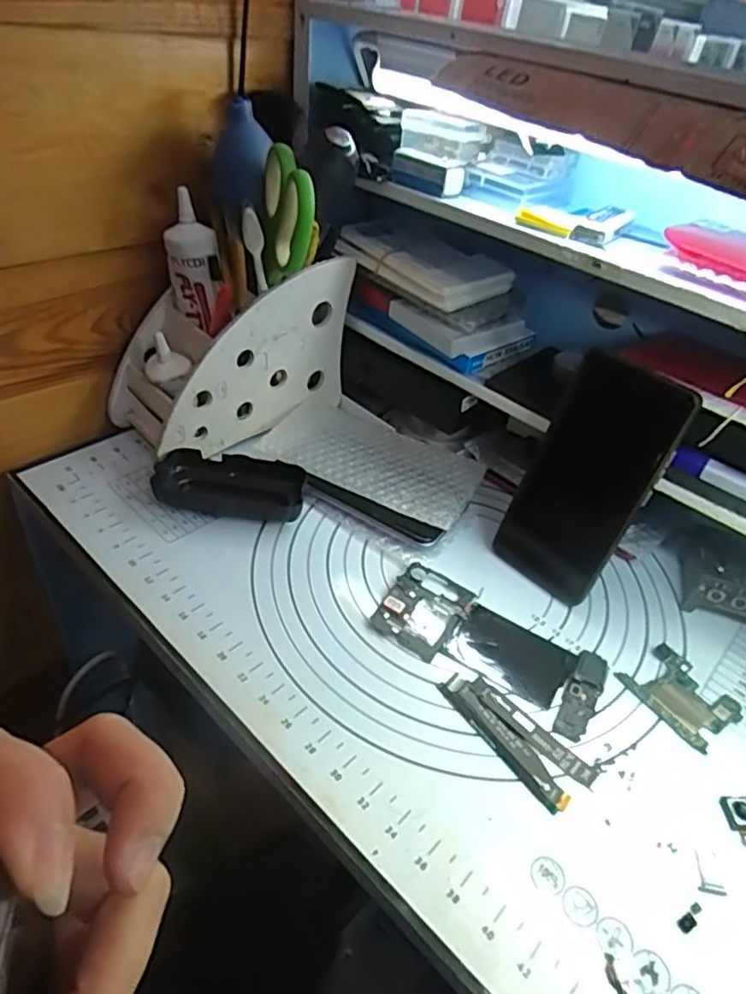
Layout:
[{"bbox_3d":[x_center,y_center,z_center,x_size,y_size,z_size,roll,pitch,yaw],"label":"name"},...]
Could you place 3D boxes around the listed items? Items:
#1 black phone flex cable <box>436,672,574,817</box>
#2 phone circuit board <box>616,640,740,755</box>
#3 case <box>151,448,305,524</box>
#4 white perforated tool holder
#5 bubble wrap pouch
[{"bbox_3d":[0.073,0.137,0.355,0.017,0.004,0.091,-24,50,-32],"label":"black phone flex cable"},{"bbox_3d":[0.192,0.123,0.389,0.049,0.004,0.059,-22,49,-31],"label":"phone circuit board"},{"bbox_3d":[-0.105,-0.011,0.469,0.107,0.023,0.051,9,41,0],"label":"case"},{"bbox_3d":[-0.115,-0.121,0.512,0.181,0.126,0.080,-27,52,-33],"label":"white perforated tool holder"},{"bbox_3d":[-0.008,-0.029,0.506,0.180,0.021,0.113,27,44,20],"label":"bubble wrap pouch"}]

